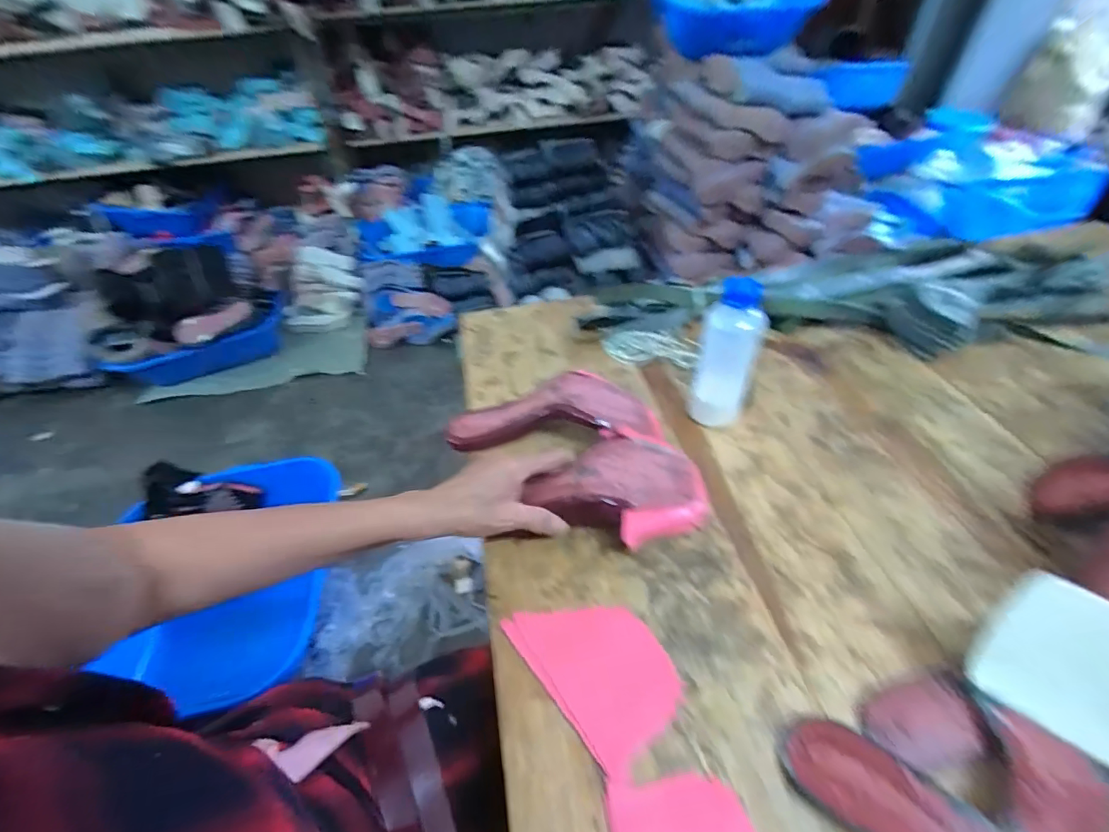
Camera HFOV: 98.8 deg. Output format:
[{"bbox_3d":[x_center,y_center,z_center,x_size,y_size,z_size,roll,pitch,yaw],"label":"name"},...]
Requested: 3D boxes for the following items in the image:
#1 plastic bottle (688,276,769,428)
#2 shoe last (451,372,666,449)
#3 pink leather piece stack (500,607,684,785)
[{"bbox_3d":[0.191,-0.063,0.527,0.059,0.174,0.047,16,46,19],"label":"plastic bottle"},{"bbox_3d":[-0.002,-0.002,0.555,0.242,0.062,0.086,-8,43,-1],"label":"shoe last"},{"bbox_3d":[0.035,0.197,0.388,0.095,0.006,0.133,-30,50,-26],"label":"pink leather piece stack"}]

